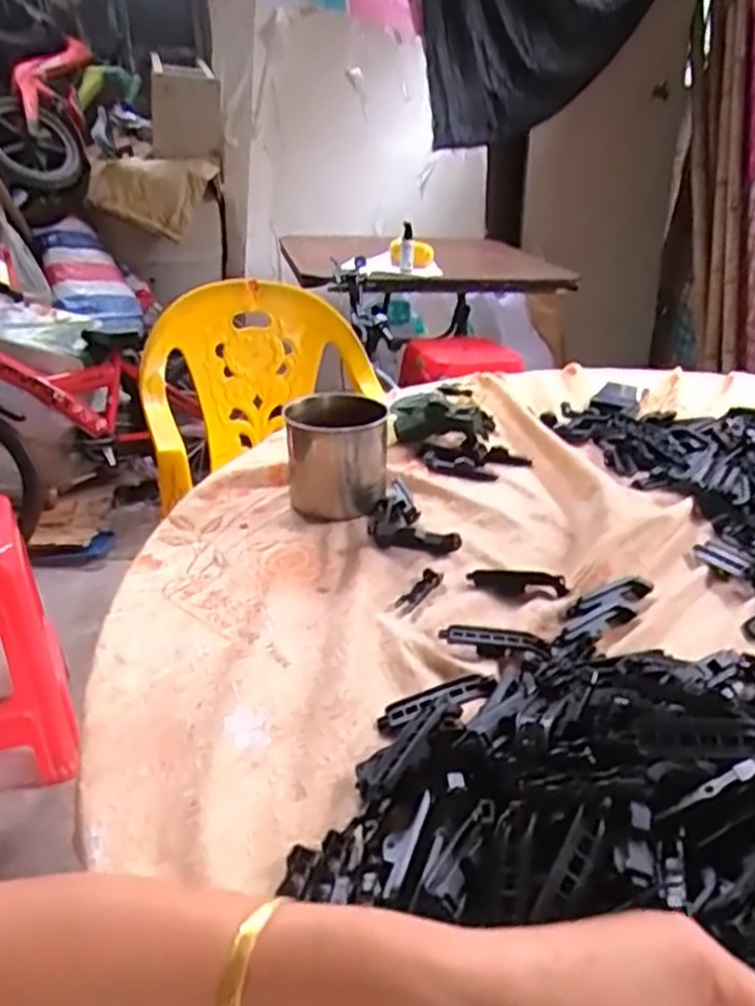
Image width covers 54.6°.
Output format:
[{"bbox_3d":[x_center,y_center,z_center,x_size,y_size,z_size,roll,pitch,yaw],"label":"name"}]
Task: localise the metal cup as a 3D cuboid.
[{"bbox_3d":[-0.038,-0.045,0.684,0.091,0.093,0.091,0,28,0],"label":"metal cup"}]

